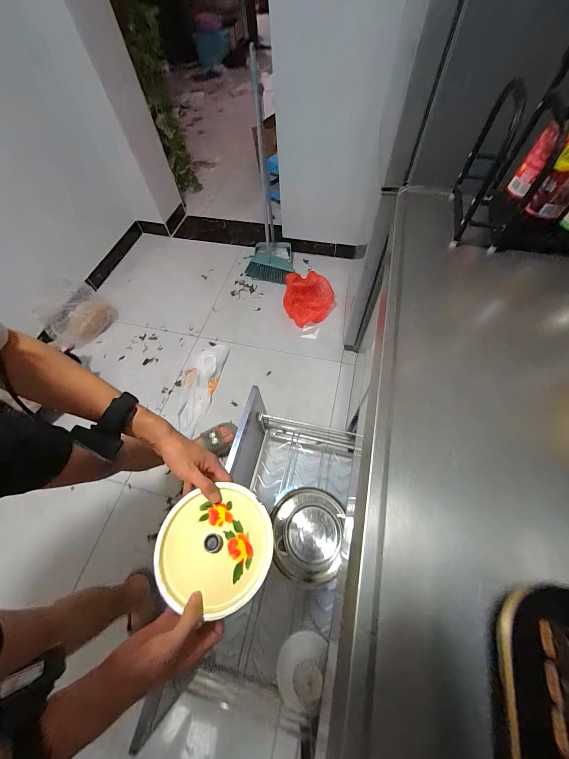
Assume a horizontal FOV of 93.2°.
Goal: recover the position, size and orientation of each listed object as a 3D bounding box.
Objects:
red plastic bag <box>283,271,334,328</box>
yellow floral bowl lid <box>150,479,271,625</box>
[{"bbox_3d":[0.130,-0.457,1.508,0.262,0.175,0.260,0,61,2],"label":"red plastic bag"},{"bbox_3d":[-0.098,0.240,0.390,0.153,0.041,0.155,-2,61,3],"label":"yellow floral bowl lid"}]

